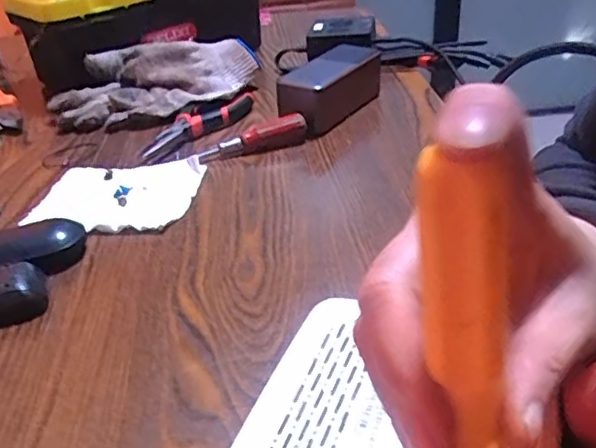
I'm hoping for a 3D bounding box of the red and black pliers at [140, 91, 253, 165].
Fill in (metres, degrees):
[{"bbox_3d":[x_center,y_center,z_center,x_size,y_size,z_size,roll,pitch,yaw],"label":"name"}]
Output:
[{"bbox_3d":[-0.099,-0.100,0.598,0.034,0.022,0.152,18,38,31],"label":"red and black pliers"}]

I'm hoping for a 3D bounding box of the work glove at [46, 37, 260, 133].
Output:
[{"bbox_3d":[-0.155,-0.158,0.665,0.217,0.062,0.135,-10,33,-9],"label":"work glove"}]

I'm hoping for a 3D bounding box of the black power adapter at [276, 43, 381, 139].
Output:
[{"bbox_3d":[0.033,-0.137,0.614,0.055,0.056,0.137,19,39,32],"label":"black power adapter"}]

